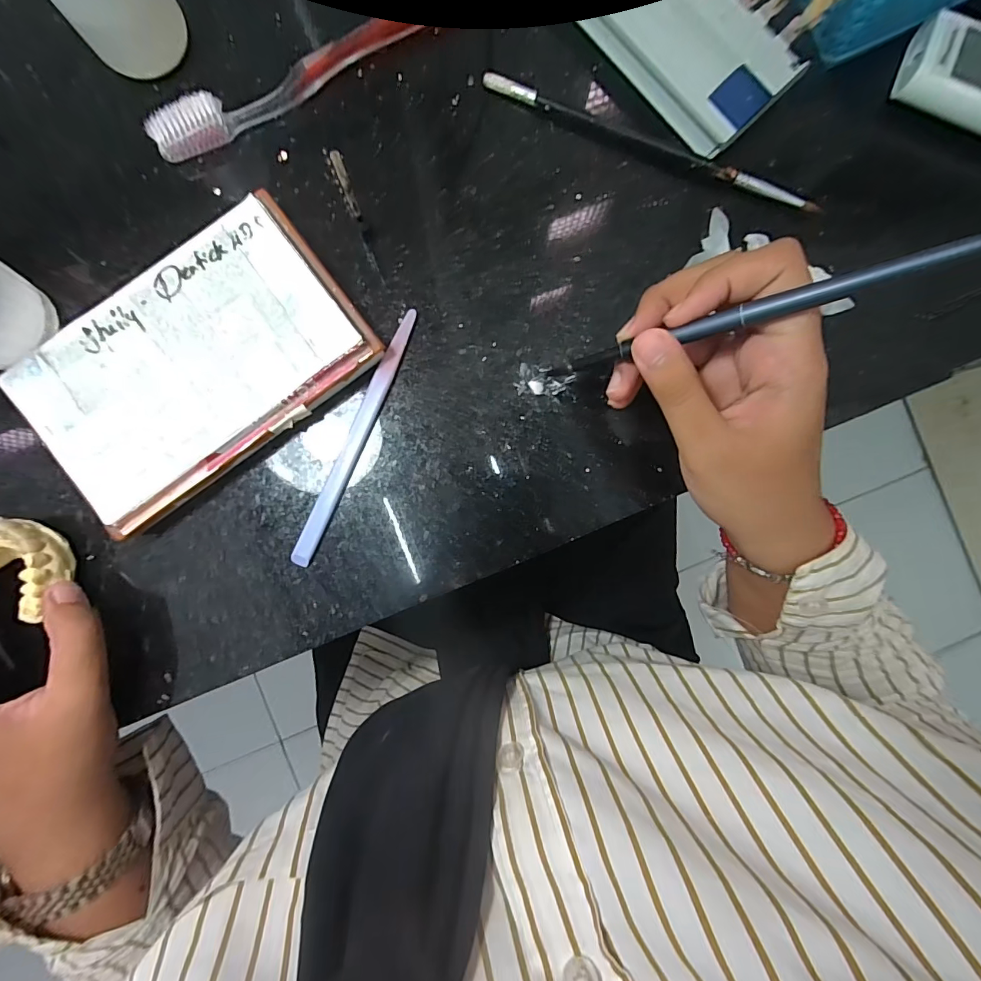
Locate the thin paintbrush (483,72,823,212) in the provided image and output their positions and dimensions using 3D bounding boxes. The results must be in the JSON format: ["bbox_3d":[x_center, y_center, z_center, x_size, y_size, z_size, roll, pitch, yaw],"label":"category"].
[{"bbox_3d":[0.084,-0.181,0.230,0.179,0.009,0.010,21,89,-3],"label":"thin paintbrush"}]

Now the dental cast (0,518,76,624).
[{"bbox_3d":[-0.221,0.035,0.204,0.042,0.020,0.040,27,89,-3],"label":"dental cast"}]

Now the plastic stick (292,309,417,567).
[{"bbox_3d":[-0.068,-0.027,0.225,0.009,0.004,0.137,24,89,-3],"label":"plastic stick"}]

